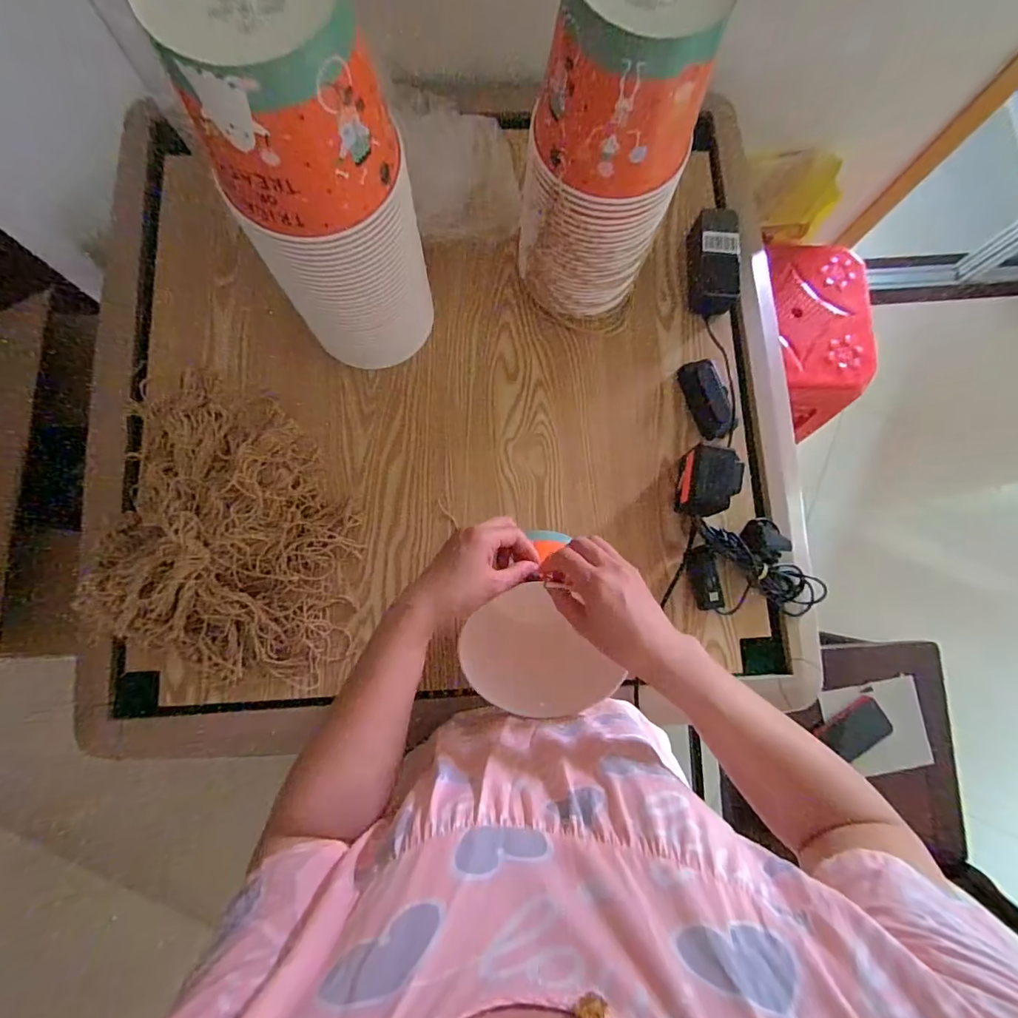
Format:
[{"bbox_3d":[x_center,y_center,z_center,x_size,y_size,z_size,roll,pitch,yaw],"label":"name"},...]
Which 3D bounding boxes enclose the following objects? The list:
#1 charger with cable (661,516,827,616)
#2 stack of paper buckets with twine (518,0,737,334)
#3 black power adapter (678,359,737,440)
[{"bbox_3d":[0.301,0.071,0.616,0.207,0.042,0.119,2,81,-3],"label":"charger with cable"},{"bbox_3d":[0.107,-0.365,0.532,0.152,0.338,0.167,21,80,0],"label":"stack of paper buckets with twine"},{"bbox_3d":[0.265,-0.147,0.658,0.046,0.027,0.108,-15,82,-5],"label":"black power adapter"}]

